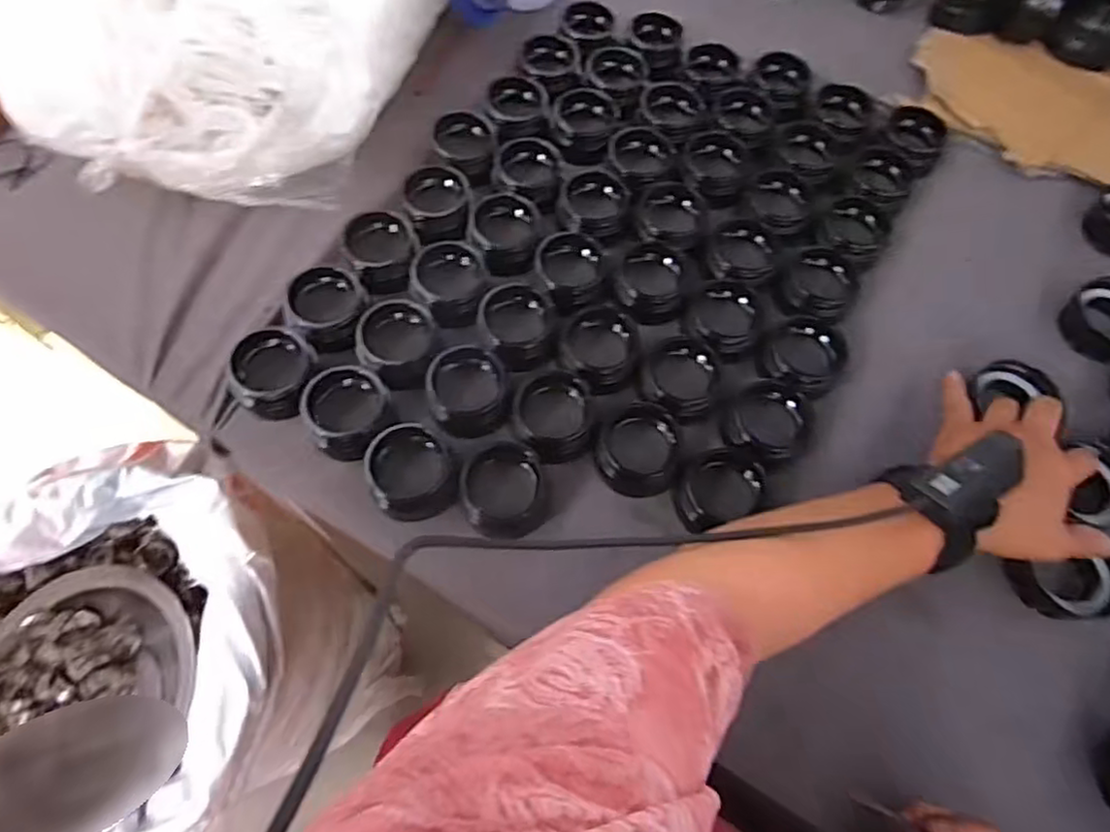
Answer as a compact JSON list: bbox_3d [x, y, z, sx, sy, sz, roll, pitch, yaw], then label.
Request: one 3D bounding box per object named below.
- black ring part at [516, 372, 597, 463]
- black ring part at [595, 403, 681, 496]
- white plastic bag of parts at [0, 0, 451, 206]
[{"bbox_3d":[0.001,0.001,0.497,0.058,0.027,0.060,1,66,-2],"label":"black ring part"},{"bbox_3d":[0.061,0.023,0.491,0.058,0.026,0.066,2,66,-1],"label":"black ring part"},{"bbox_3d":[-0.247,-0.388,0.565,0.254,0.145,0.440,18,66,6],"label":"white plastic bag of parts"}]

